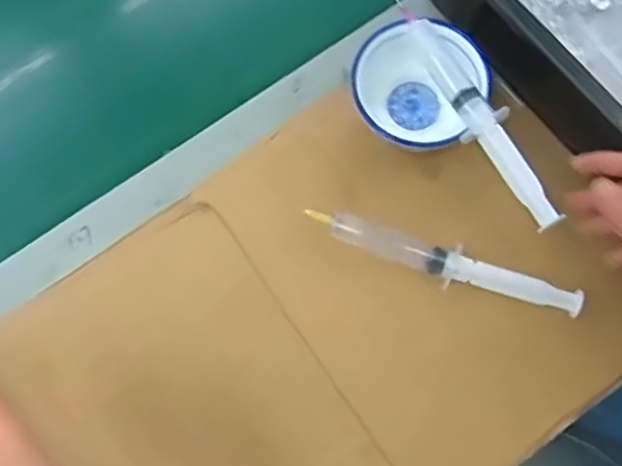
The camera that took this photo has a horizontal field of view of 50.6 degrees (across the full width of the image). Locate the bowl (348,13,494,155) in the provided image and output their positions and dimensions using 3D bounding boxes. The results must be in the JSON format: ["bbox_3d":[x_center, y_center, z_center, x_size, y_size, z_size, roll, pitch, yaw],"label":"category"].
[{"bbox_3d":[0.077,-0.104,0.485,0.090,0.046,0.093,0,77,0],"label":"bowl"}]

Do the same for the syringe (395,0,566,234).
[{"bbox_3d":[0.109,-0.094,0.457,0.027,0.032,0.208,-23,78,-5],"label":"syringe"}]

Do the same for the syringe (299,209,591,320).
[{"bbox_3d":[0.095,0.021,0.475,0.198,0.015,0.025,15,77,4],"label":"syringe"}]

